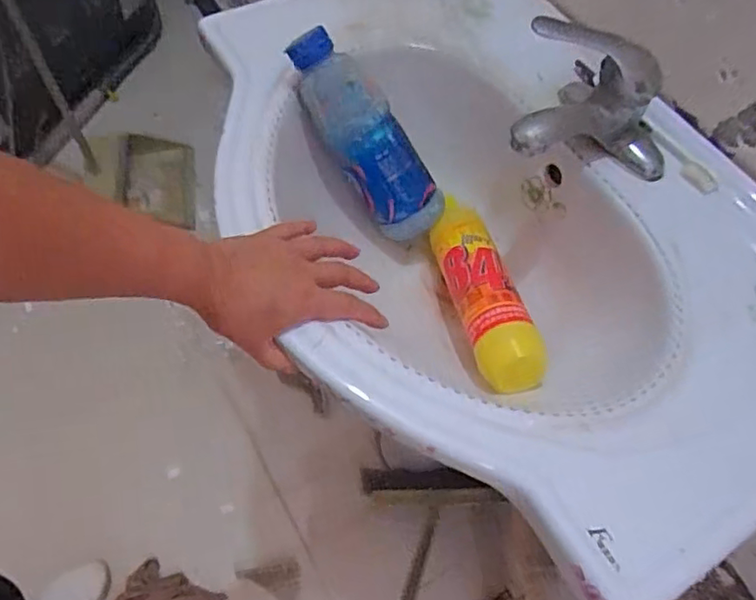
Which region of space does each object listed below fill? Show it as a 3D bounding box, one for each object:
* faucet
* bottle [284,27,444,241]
[{"bbox_3d":[0.184,-0.176,0.539,0.153,0.100,0.110,-3,60,-6],"label":"faucet"},{"bbox_3d":[-0.010,-0.154,0.595,0.058,0.220,0.072,2,45,51],"label":"bottle"}]

